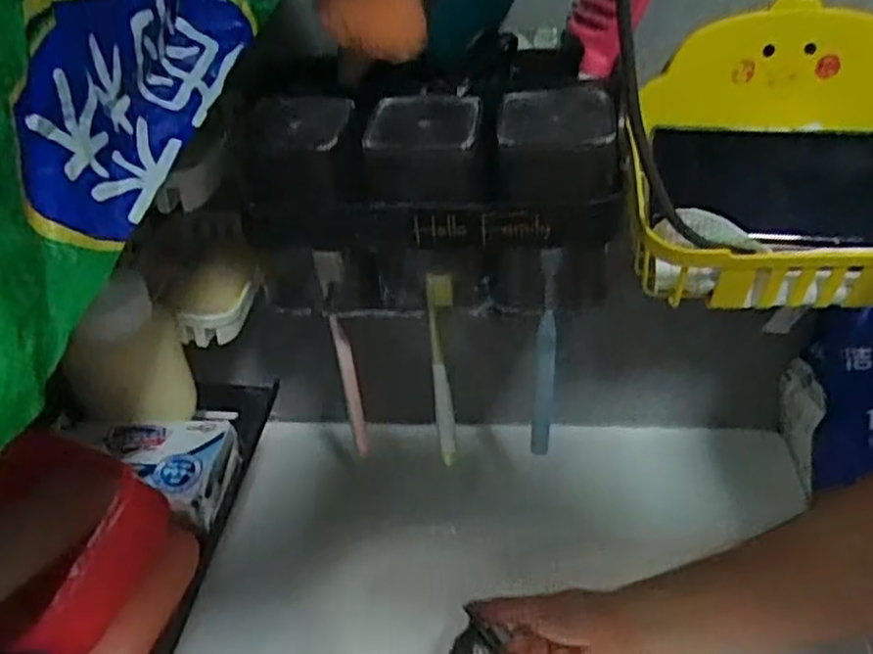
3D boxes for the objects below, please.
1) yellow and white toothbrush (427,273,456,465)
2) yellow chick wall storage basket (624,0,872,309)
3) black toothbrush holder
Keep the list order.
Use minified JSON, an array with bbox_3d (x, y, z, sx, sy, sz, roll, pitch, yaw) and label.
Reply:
[{"bbox_3d":[0.003,0.028,0.472,0.012,0.149,0.017,-19,38,-21],"label":"yellow and white toothbrush"},{"bbox_3d":[0.215,-0.098,0.436,0.199,0.133,0.126,-2,35,2],"label":"yellow chick wall storage basket"},{"bbox_3d":[-0.002,-0.091,0.450,0.202,0.130,0.129,-1,35,4],"label":"black toothbrush holder"}]

